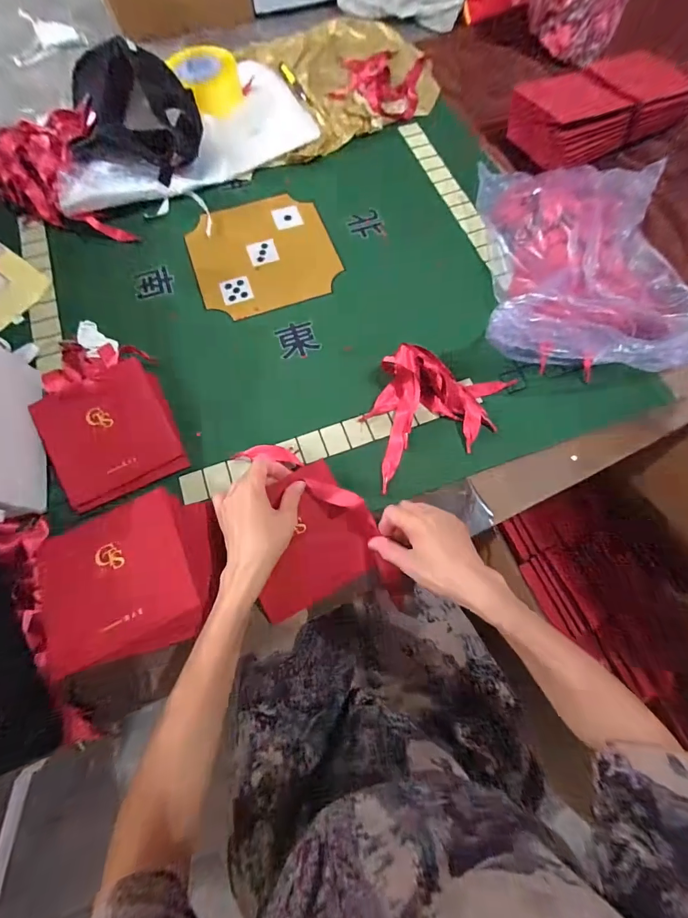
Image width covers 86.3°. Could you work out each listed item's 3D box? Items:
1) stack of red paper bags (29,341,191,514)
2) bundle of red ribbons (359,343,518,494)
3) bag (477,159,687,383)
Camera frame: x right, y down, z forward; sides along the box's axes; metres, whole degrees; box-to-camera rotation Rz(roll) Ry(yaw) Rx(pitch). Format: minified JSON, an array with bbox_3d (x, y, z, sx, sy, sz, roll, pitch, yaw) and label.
[{"bbox_3d":[-0.305,-0.063,0.466,0.148,0.044,0.224,-22,73,-8],"label":"stack of red paper bags"},{"bbox_3d":[0.115,-0.075,0.468,0.207,0.049,0.152,-22,73,-8],"label":"bundle of red ribbons"},{"bbox_3d":[0.325,-0.284,0.504,0.263,0.087,0.361,8,71,2],"label":"bag"}]

